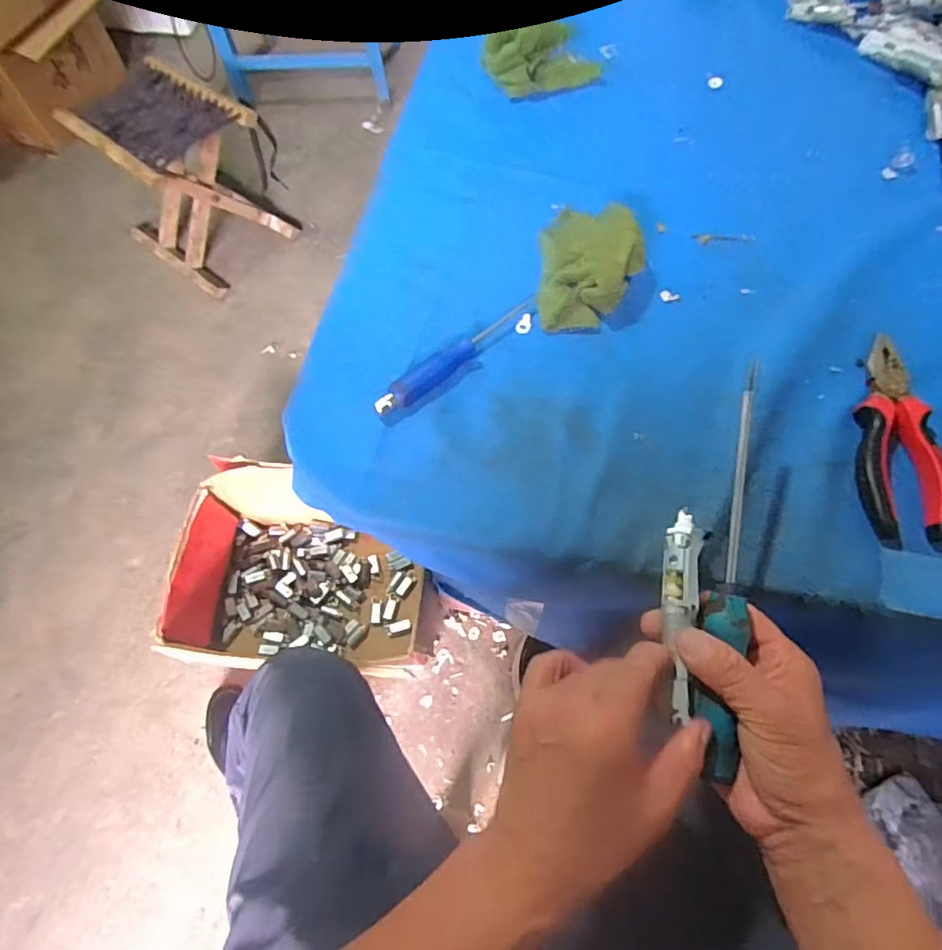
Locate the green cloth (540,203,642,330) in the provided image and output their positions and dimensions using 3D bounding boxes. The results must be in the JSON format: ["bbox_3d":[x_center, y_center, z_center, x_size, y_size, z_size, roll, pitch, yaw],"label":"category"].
[{"bbox_3d":[0.100,-0.183,0.471,0.084,0.039,0.134,4,65,3],"label":"green cloth"}]

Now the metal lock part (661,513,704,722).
[{"bbox_3d":[0.123,0.078,0.332,0.020,0.012,0.117,5,73,6],"label":"metal lock part"}]

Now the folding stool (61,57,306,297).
[{"bbox_3d":[-0.631,-0.661,1.276,0.325,0.308,0.292,33,69,15],"label":"folding stool"}]

